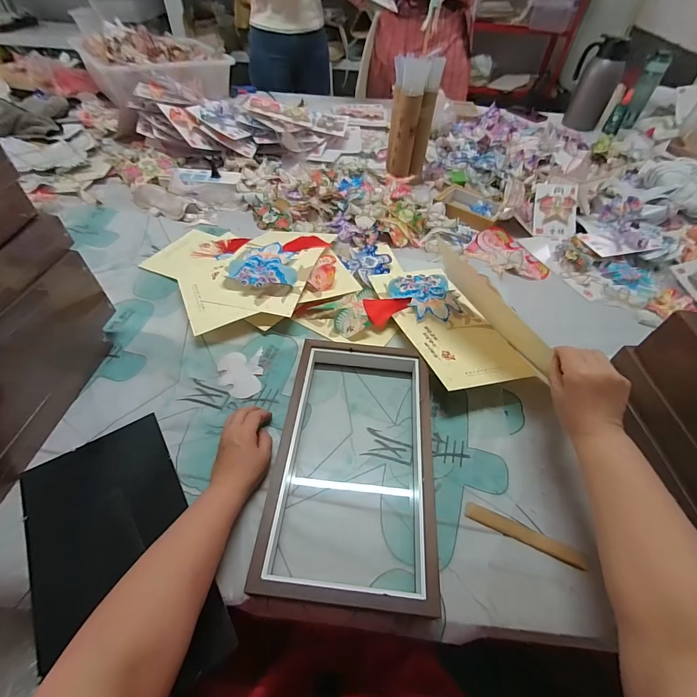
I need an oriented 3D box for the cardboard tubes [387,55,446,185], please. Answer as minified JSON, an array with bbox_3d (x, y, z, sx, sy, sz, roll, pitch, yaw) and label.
[{"bbox_3d":[0.167,-0.606,0.955,0.114,0.257,0.088,10,50,5],"label":"cardboard tubes"}]

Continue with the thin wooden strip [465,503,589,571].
[{"bbox_3d":[0.216,0.229,0.441,0.139,0.004,0.020,20,58,16],"label":"thin wooden strip"}]

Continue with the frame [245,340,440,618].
[{"bbox_3d":[0.010,0.139,0.486,0.199,0.049,0.344,6,50,2],"label":"frame"}]

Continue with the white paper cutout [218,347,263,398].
[{"bbox_3d":[-0.177,0.042,0.588,0.070,0.004,0.094,-8,51,-9],"label":"white paper cutout"}]

